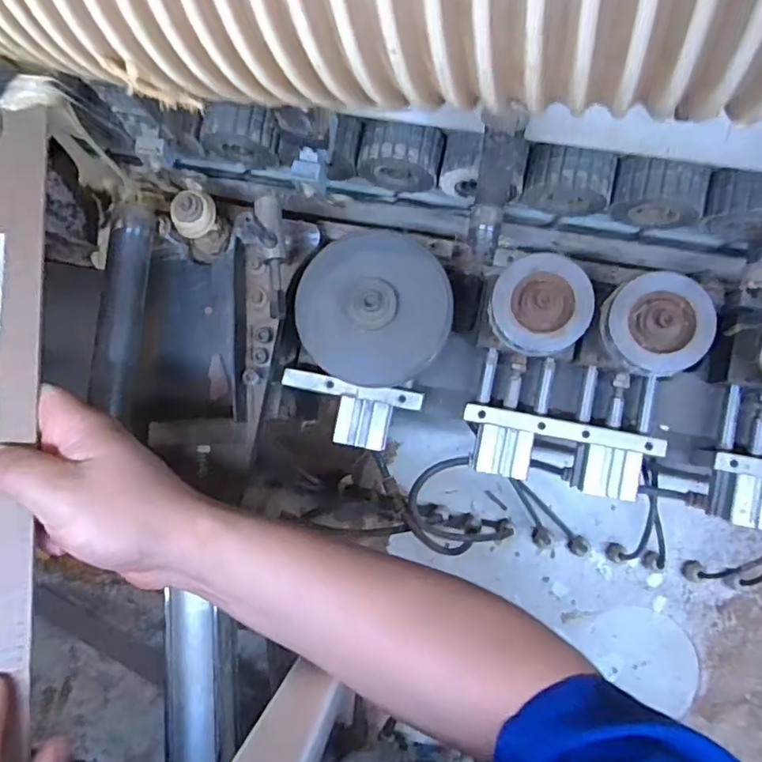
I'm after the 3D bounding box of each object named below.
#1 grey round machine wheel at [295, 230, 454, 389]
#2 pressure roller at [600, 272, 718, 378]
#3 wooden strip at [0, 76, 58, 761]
[{"bbox_3d":[-0.006,-0.056,0.430,0.116,0.032,0.112,0,86,6],"label":"grey round machine wheel"},{"bbox_3d":[0.202,-0.042,0.409,0.071,0.020,0.072,0,86,6],"label":"pressure roller"},{"bbox_3d":[-0.209,0.011,0.313,0.035,0.007,0.388,-2,80,-13],"label":"wooden strip"}]

